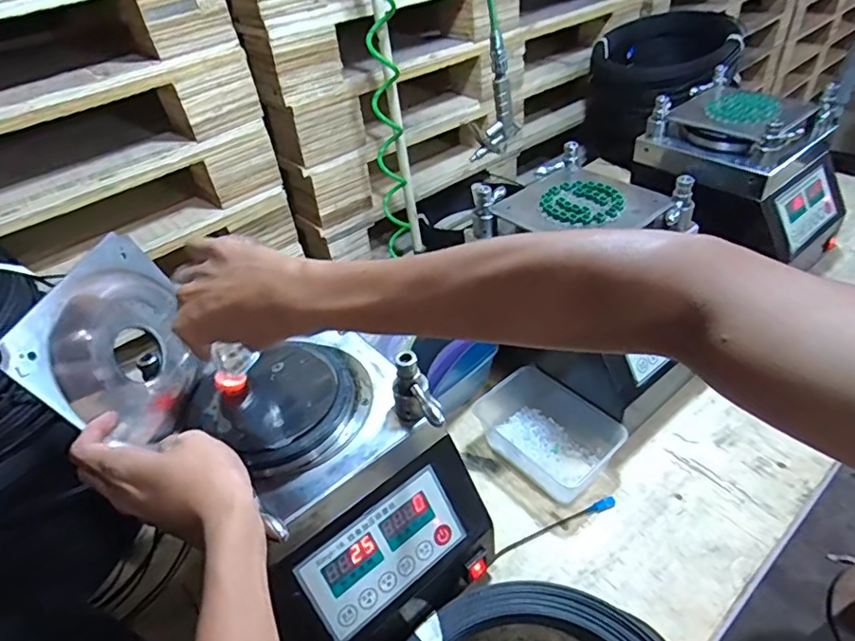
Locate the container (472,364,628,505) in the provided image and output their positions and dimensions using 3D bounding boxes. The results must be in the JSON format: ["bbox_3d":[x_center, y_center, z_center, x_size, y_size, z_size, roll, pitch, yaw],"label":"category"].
[{"bbox_3d":[0.149,0.142,0.720,0.111,0.075,0.188,-33,47,-27],"label":"container"}]

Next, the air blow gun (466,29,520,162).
[{"bbox_3d":[0.099,-0.330,0.800,0.075,0.170,0.027,-14,41,-8],"label":"air blow gun"}]

